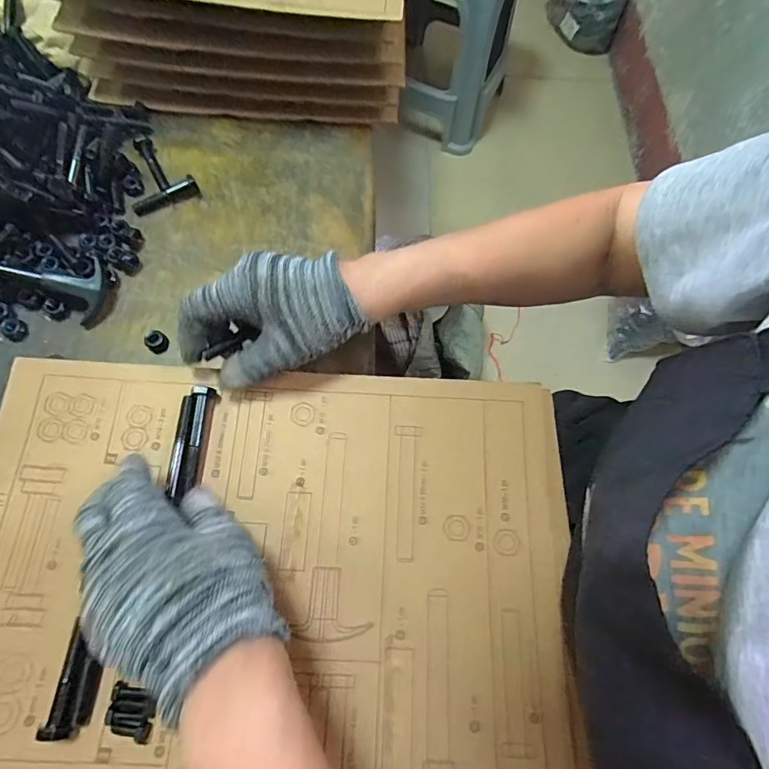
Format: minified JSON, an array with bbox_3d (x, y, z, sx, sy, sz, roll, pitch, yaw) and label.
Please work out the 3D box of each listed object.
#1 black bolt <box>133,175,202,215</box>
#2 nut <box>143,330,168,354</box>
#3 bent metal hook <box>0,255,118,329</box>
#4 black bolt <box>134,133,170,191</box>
[{"bbox_3d":[-0.196,-0.169,0.421,0.059,0.012,0.014,-25,75,-11],"label":"black bolt"},{"bbox_3d":[-0.182,-0.035,0.375,0.019,0.009,0.016,41,74,10],"label":"nut"},{"bbox_3d":[-0.277,-0.085,0.369,0.115,0.025,0.050,15,70,-13],"label":"bent metal hook"},{"bbox_3d":[-0.210,-0.200,0.430,0.016,0.014,0.061,-29,75,-12],"label":"black bolt"}]

